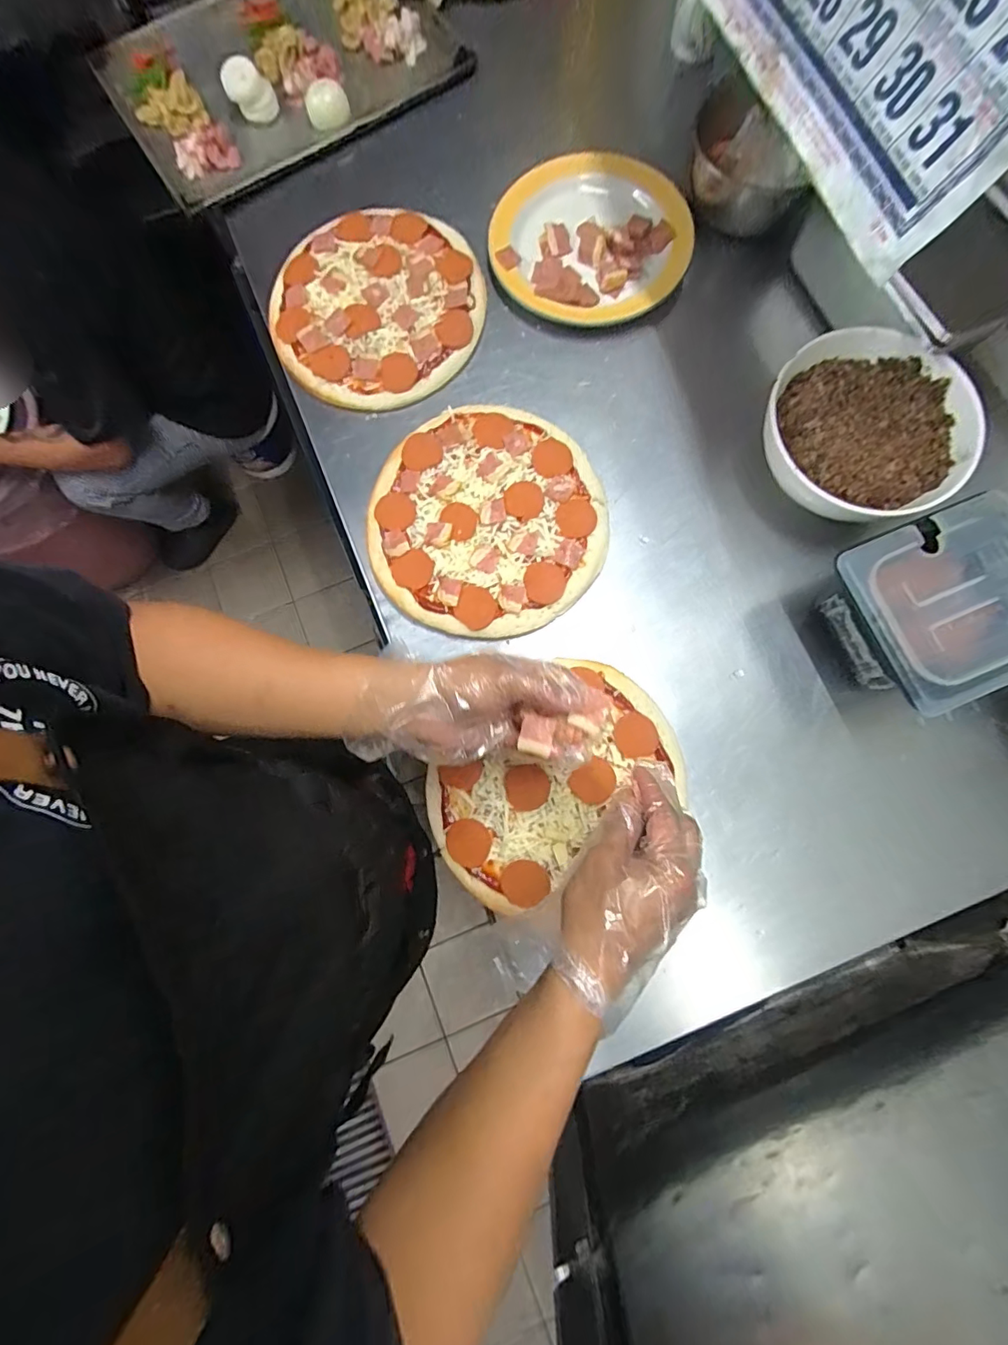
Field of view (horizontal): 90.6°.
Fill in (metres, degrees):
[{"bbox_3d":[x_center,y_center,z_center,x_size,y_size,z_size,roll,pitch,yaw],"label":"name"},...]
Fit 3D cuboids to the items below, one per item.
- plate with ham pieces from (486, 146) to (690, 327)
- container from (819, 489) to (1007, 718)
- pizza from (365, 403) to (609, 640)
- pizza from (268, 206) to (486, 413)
[{"bbox_3d":[0.103,-0.533,0.608,0.230,0.029,0.217,0,79,0],"label":"plate with ham pieces"},{"bbox_3d":[0.406,-0.057,0.484,0.174,0.098,0.156,-22,80,-5],"label":"container"},{"bbox_3d":[-0.015,-0.169,0.547,0.244,0.023,0.258,0,79,0],"label":"pizza"},{"bbox_3d":[-0.150,-0.439,0.594,0.242,0.023,0.249,-6,79,-2],"label":"pizza"}]

